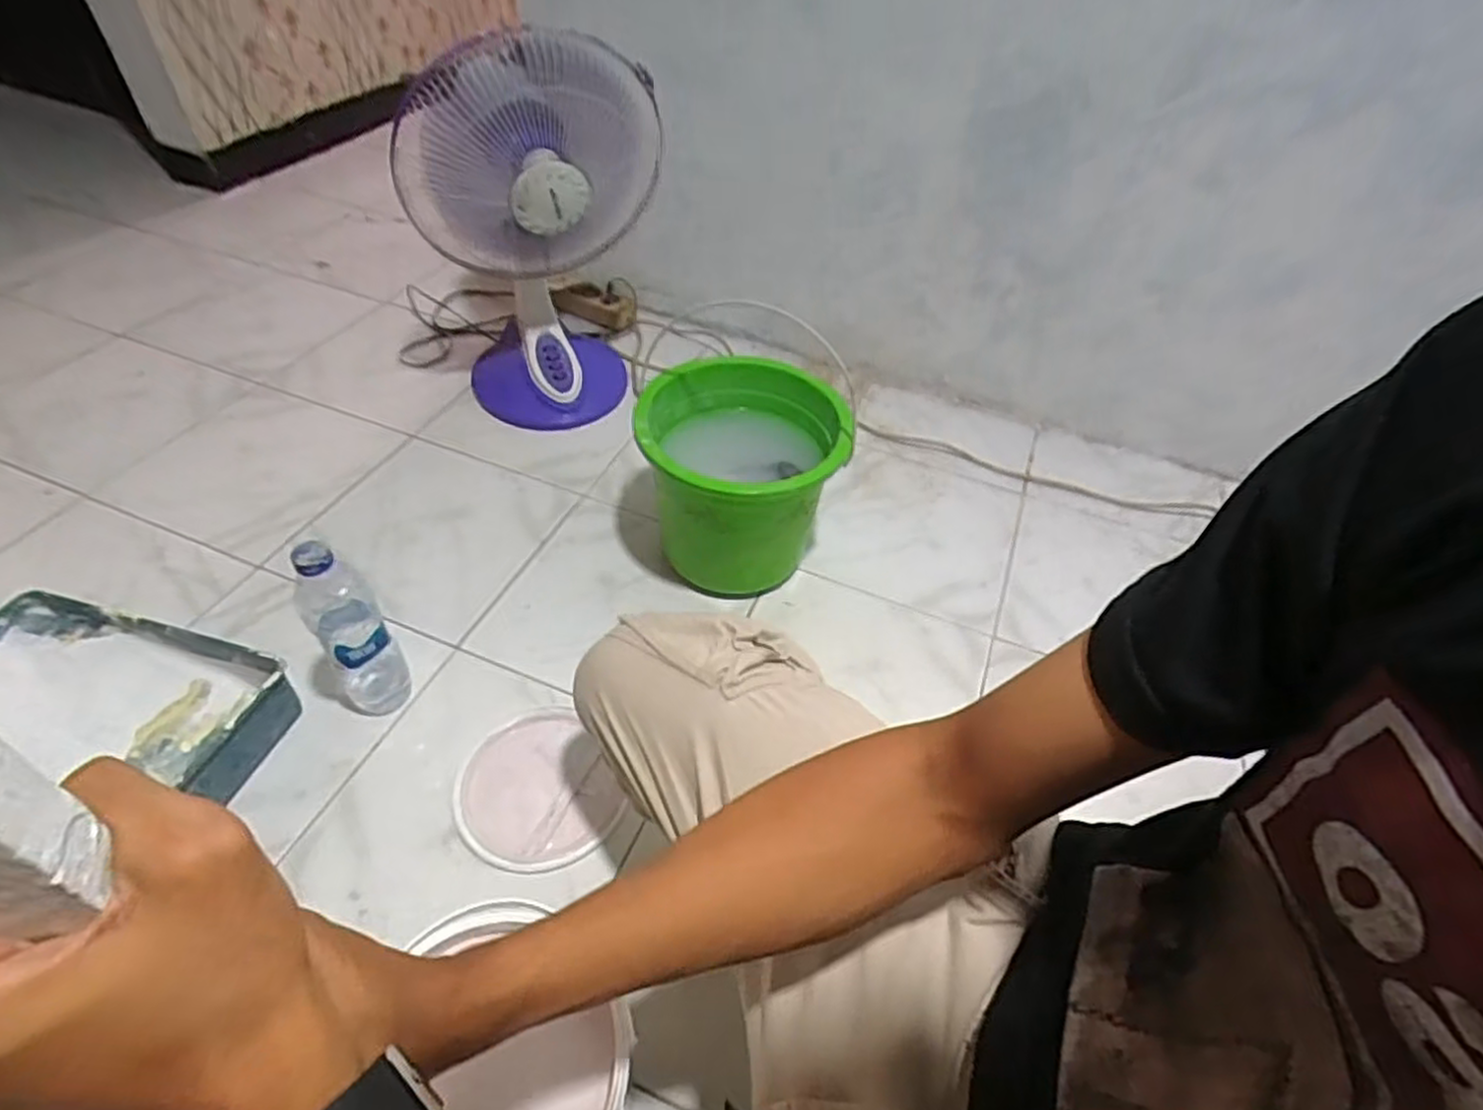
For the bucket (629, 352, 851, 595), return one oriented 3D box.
[{"bbox_3d":[-0.003,-0.094,0.917,0.229,0.200,0.241,4,47,-3],"label":"bucket"}]

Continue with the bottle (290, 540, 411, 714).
[{"bbox_3d":[-0.390,0.074,0.739,0.060,0.232,0.061,-27,55,-27],"label":"bottle"}]

